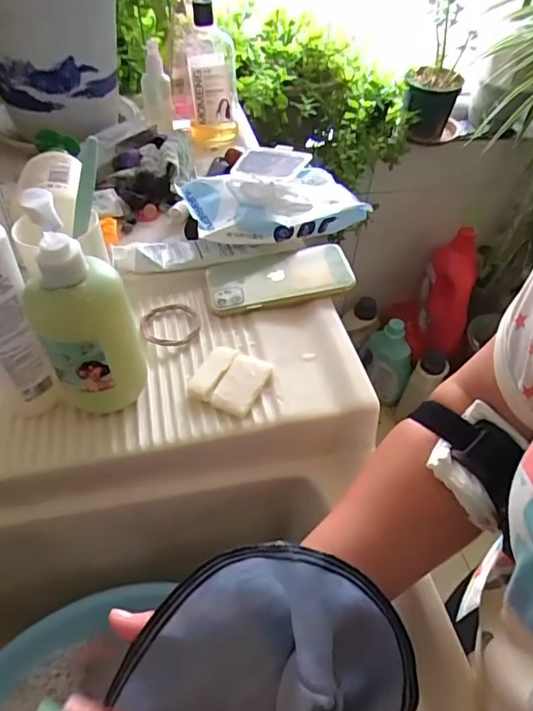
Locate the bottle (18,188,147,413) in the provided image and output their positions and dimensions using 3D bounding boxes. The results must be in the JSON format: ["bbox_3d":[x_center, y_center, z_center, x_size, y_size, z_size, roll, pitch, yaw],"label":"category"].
[{"bbox_3d":[-0.132,-0.027,0.371,0.068,0.185,0.057,-16,50,-19],"label":"bottle"}]

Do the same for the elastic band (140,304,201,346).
[{"bbox_3d":[-0.095,-0.031,0.501,0.056,0.010,0.061,2,46,-2],"label":"elastic band"}]

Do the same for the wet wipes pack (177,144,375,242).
[{"bbox_3d":[0.013,-0.193,0.589,0.202,0.074,0.117,-16,50,-19],"label":"wet wipes pack"}]

